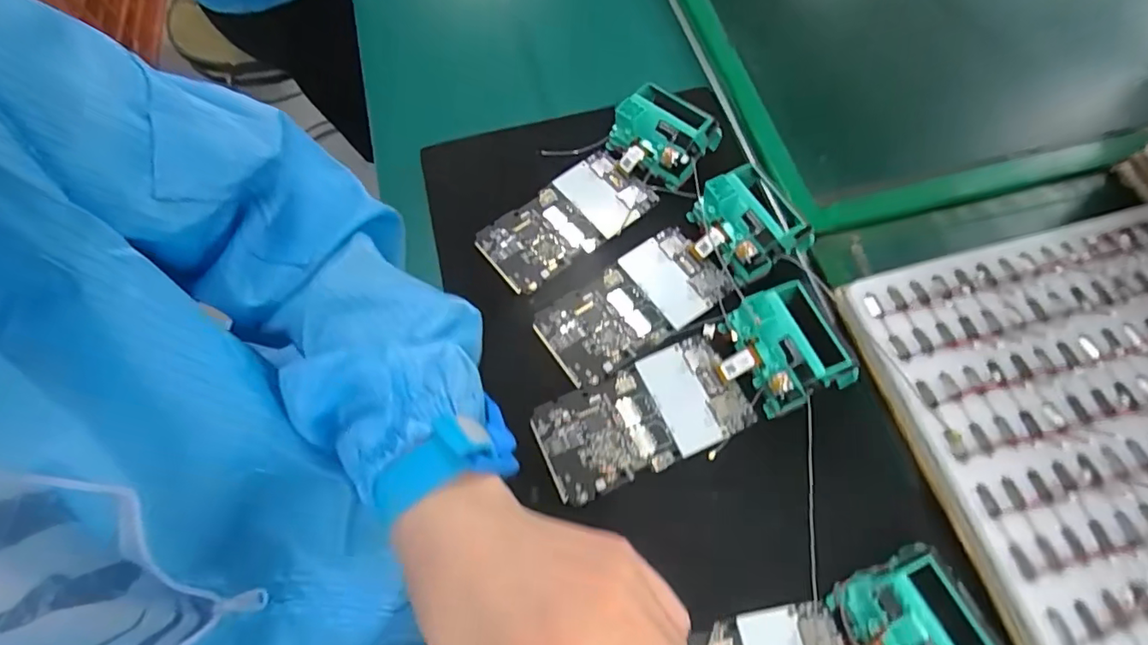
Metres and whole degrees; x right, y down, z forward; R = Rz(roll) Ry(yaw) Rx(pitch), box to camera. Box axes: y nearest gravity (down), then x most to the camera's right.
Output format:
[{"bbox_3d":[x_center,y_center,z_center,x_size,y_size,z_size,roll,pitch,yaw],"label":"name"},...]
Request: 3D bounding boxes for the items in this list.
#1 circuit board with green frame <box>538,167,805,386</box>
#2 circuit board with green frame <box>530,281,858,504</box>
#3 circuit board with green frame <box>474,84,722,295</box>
[{"bbox_3d":[0.066,-0.032,0.390,0.189,0.029,0.067,-34,68,-2],"label":"circuit board with green frame"},{"bbox_3d":[0.071,0.045,0.354,0.191,0.028,0.069,-26,66,1],"label":"circuit board with green frame"},{"bbox_3d":[0.017,-0.102,0.427,0.194,0.034,0.068,-39,70,-3],"label":"circuit board with green frame"}]

